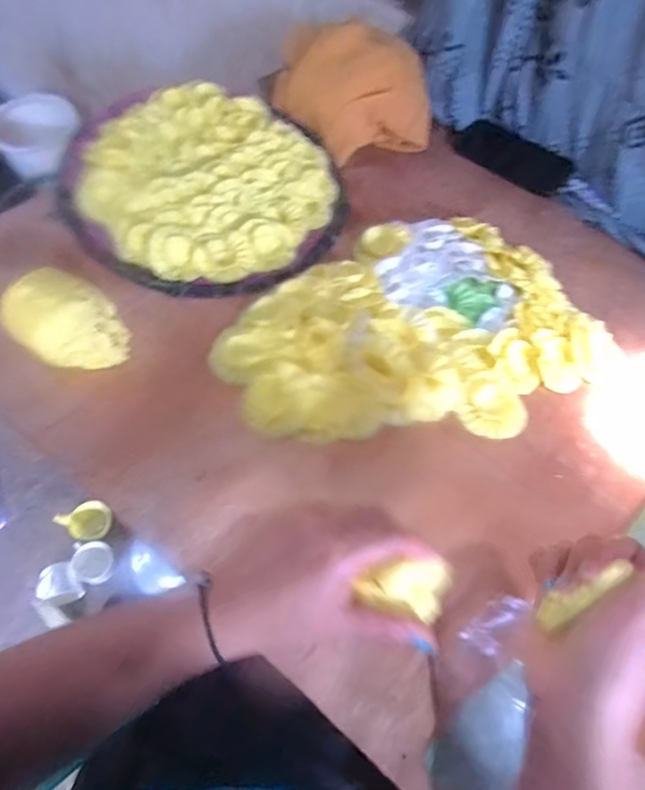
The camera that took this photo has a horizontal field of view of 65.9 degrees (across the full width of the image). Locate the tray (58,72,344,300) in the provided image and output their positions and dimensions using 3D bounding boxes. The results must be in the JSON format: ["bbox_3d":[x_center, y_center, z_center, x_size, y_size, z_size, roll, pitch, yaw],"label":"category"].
[{"bbox_3d":[-0.152,-0.276,0.641,0.351,0.047,0.345,1,62,-2],"label":"tray"}]

